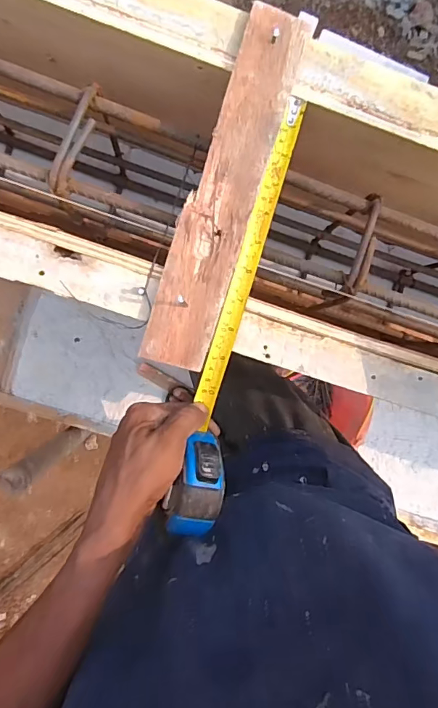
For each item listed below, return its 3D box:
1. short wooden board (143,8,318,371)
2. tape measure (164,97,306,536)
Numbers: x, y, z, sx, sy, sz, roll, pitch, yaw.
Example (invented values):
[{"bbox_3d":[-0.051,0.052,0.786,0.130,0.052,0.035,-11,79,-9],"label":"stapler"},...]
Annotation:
[{"bbox_3d":[0.006,-0.130,0.366,0.056,0.018,0.287,18,91,-6],"label":"short wooden board"},{"bbox_3d":[0.018,-0.035,0.372,0.035,0.049,0.351,15,82,-6],"label":"tape measure"}]

